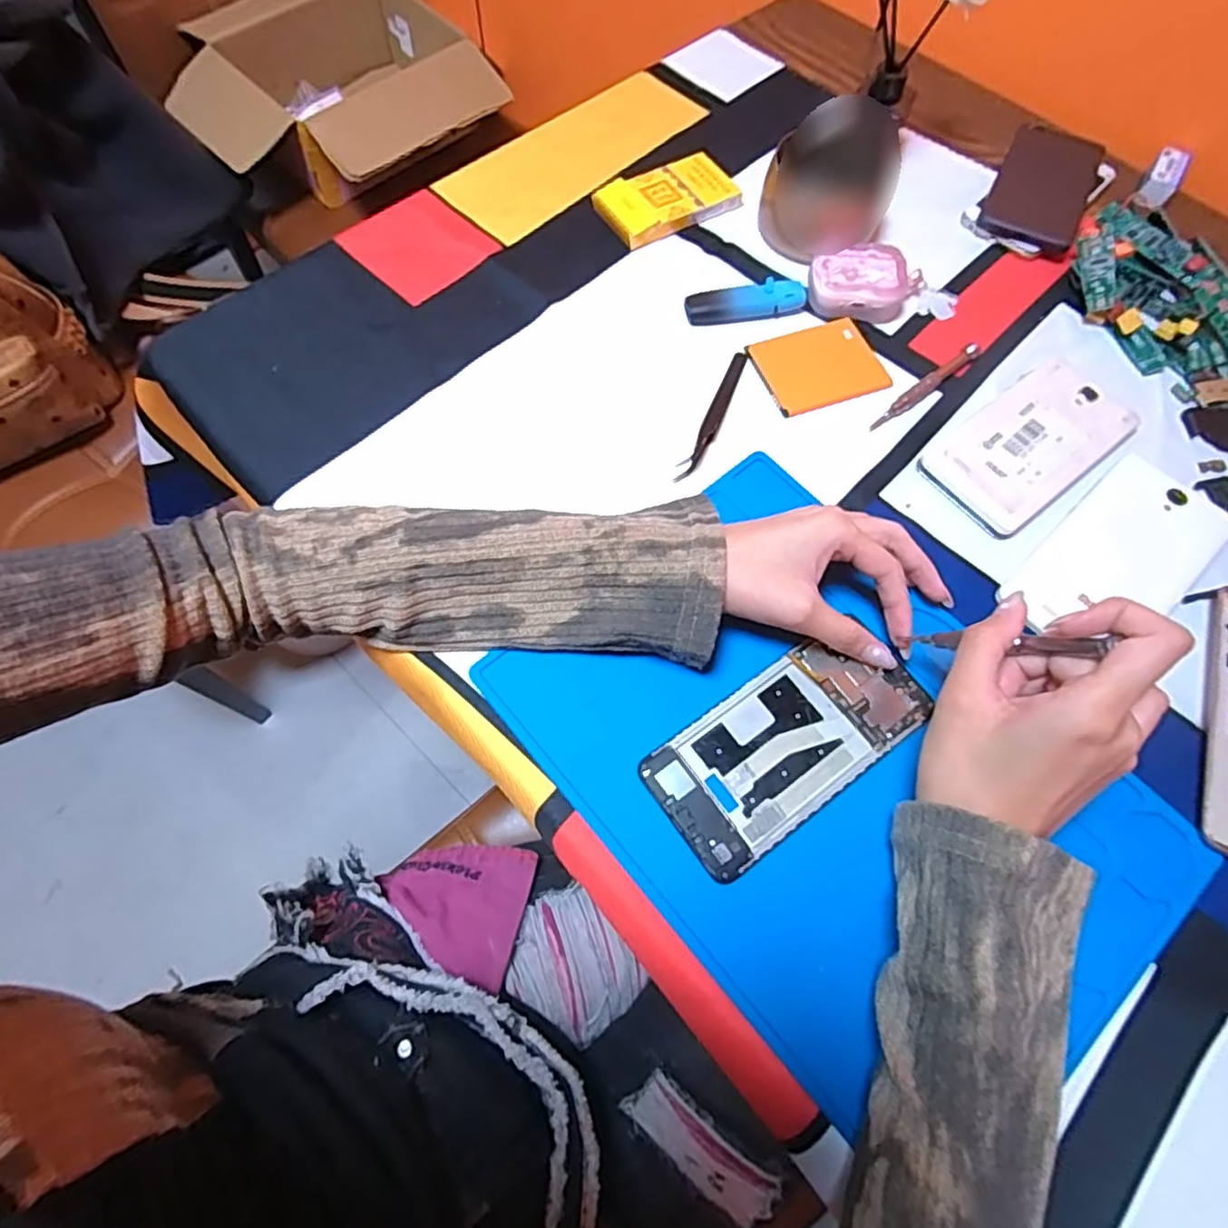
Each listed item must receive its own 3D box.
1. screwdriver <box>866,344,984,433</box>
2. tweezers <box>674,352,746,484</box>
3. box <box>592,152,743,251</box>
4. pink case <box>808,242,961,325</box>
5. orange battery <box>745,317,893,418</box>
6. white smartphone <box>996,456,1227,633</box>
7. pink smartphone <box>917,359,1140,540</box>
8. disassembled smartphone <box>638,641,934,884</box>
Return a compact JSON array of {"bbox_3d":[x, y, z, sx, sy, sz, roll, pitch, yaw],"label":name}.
[{"bbox_3d":[0.208,-0.151,0.436,0.102,0.009,0.010,-38,72,-16],"label":"screwdriver"},{"bbox_3d":[0.066,-0.130,0.425,0.012,0.013,0.120,23,67,9],"label":"tweezers"},{"bbox_3d":[0.041,-0.314,0.501,0.106,0.016,0.059,-27,69,-13],"label":"box"},{"bbox_3d":[0.189,-0.233,0.462,0.107,0.030,0.043,-6,66,-4],"label":"pink case"},{"bbox_3d":[0.137,-0.168,0.443,0.081,0.004,0.064,-18,67,-9],"label":"orange battery"},{"bbox_3d":[0.303,-0.035,0.389,0.141,0.006,0.074,-39,72,-17],"label":"white smartphone"},{"bbox_3d":[0.269,-0.111,0.419,0.148,0.010,0.072,-35,71,-16],"label":"pink smartphone"},{"bbox_3d":[0.091,0.066,0.341,0.147,0.005,0.072,-29,70,-14],"label":"disassembled smartphone"}]

